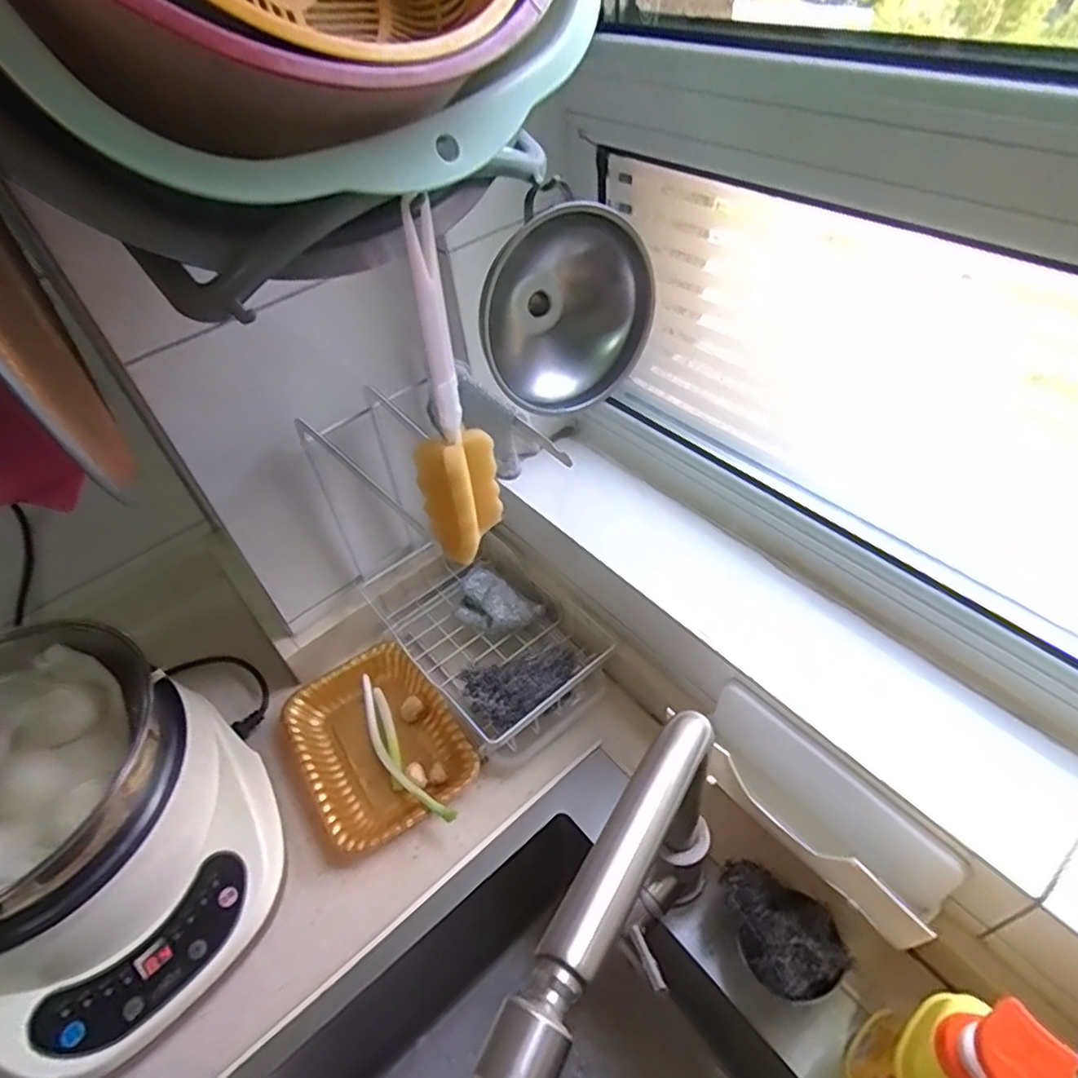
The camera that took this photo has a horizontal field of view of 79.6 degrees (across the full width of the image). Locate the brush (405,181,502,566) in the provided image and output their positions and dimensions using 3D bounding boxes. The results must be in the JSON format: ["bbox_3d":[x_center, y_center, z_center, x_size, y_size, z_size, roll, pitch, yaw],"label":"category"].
[{"bbox_3d":[-0.055,-0.068,0.362,0.049,0.188,0.052,-14,48,-6],"label":"brush"}]

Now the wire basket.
[{"bbox_3d":[-0.051,0.093,0.664,0.149,0.064,0.241,-34,52,-22],"label":"wire basket"}]

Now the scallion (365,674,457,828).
[{"bbox_3d":[-0.136,0.203,0.617,0.034,0.039,0.186,-30,51,-19],"label":"scallion"}]

